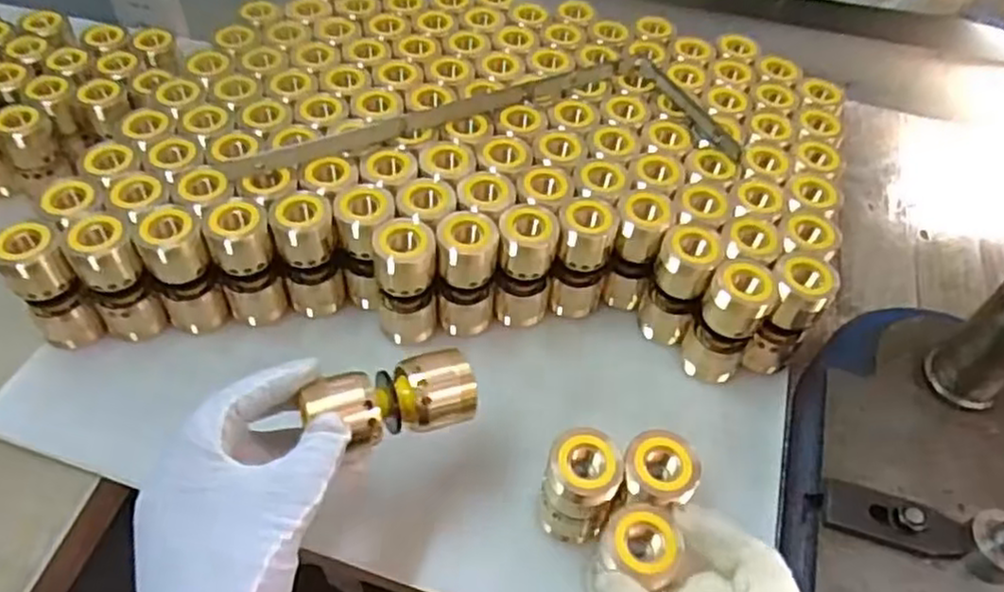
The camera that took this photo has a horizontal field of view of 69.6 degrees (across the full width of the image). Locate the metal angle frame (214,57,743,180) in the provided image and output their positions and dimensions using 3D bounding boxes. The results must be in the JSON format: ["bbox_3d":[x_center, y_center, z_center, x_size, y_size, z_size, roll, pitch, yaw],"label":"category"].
[{"bbox_3d":[-0.017,-0.136,0.542,0.360,0.010,0.115,-4,50,-6],"label":"metal angle frame"}]

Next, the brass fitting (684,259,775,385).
[{"bbox_3d":[0.154,0.019,0.494,0.041,0.099,0.042,26,54,18],"label":"brass fitting"}]

